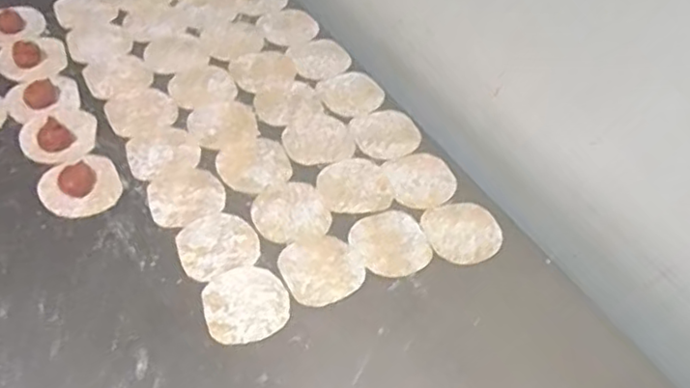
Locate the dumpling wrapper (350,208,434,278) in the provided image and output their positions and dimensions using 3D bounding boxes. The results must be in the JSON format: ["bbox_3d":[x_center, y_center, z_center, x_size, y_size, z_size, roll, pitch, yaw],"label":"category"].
[{"bbox_3d":[0.048,0.051,0.697,0.078,0.004,0.081,3,48,-4],"label":"dumpling wrapper"}]

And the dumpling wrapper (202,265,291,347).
[{"bbox_3d":[-0.093,0.103,0.629,0.078,0.004,0.079,3,48,-4],"label":"dumpling wrapper"}]

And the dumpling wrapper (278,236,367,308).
[{"bbox_3d":[-0.023,0.074,0.667,0.079,0.004,0.075,4,52,-6],"label":"dumpling wrapper"}]

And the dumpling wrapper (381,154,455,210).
[{"bbox_3d":[0.088,-0.017,0.760,0.074,0.004,0.078,-8,50,-14],"label":"dumpling wrapper"}]

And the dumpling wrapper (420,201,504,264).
[{"bbox_3d":[0.127,0.041,0.716,0.081,0.004,0.078,-11,50,-16],"label":"dumpling wrapper"}]

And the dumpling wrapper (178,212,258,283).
[{"bbox_3d":[-0.129,0.050,0.674,0.078,0.004,0.075,3,48,-4],"label":"dumpling wrapper"}]

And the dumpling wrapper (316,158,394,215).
[{"bbox_3d":[0.010,-0.009,0.747,0.080,0.004,0.078,-10,50,-17],"label":"dumpling wrapper"}]

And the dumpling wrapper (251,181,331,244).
[{"bbox_3d":[-0.058,0.019,0.712,0.078,0.004,0.080,3,48,-4],"label":"dumpling wrapper"}]

